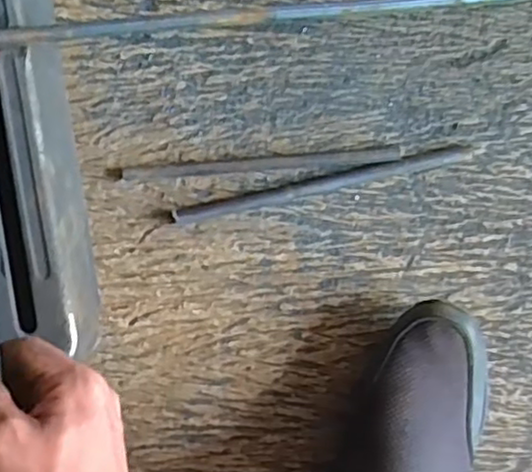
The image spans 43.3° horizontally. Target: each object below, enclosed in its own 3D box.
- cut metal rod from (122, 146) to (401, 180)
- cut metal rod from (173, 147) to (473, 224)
[{"bbox_3d":[-0.003,-0.059,0.542,0.221,0.008,0.011,-5,91,-4],"label":"cut metal rod"},{"bbox_3d":[0.047,-0.041,0.547,0.245,0.005,0.013,-13,91,-4],"label":"cut metal rod"}]

